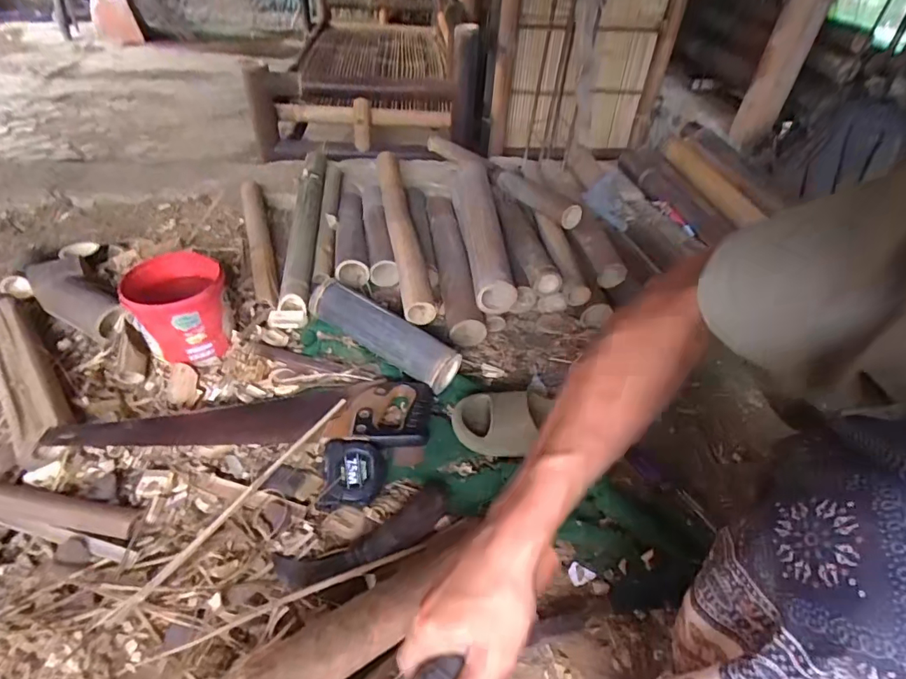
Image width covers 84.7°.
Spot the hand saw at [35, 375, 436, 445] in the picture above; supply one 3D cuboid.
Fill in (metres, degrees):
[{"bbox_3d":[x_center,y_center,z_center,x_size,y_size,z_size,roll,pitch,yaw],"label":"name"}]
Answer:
[{"bbox_3d":[-0.281,0.107,0.726,0.497,0.043,0.132,0,44,-6],"label":"hand saw"}]

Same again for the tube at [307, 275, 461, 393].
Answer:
[{"bbox_3d":[-0.121,-0.019,0.837,0.289,0.061,0.063,27,47,23],"label":"tube"}]

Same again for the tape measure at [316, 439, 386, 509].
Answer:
[{"bbox_3d":[-0.134,0.182,0.670,0.081,0.044,0.086,3,44,-3],"label":"tape measure"}]

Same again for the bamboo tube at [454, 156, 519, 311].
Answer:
[{"bbox_3d":[0.056,-0.244,1.039,0.088,0.092,0.428,-1,43,-6],"label":"bamboo tube"}]

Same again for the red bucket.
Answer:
[{"bbox_3d":[-0.439,-0.054,0.806,0.134,0.122,0.167,-23,49,-27],"label":"red bucket"}]

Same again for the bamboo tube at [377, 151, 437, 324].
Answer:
[{"bbox_3d":[-0.108,-0.244,1.032,0.056,0.047,0.576,-5,43,-11],"label":"bamboo tube"}]

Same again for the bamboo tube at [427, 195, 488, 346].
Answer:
[{"bbox_3d":[-0.007,-0.187,1.063,0.071,0.063,0.492,-3,44,-9],"label":"bamboo tube"}]

